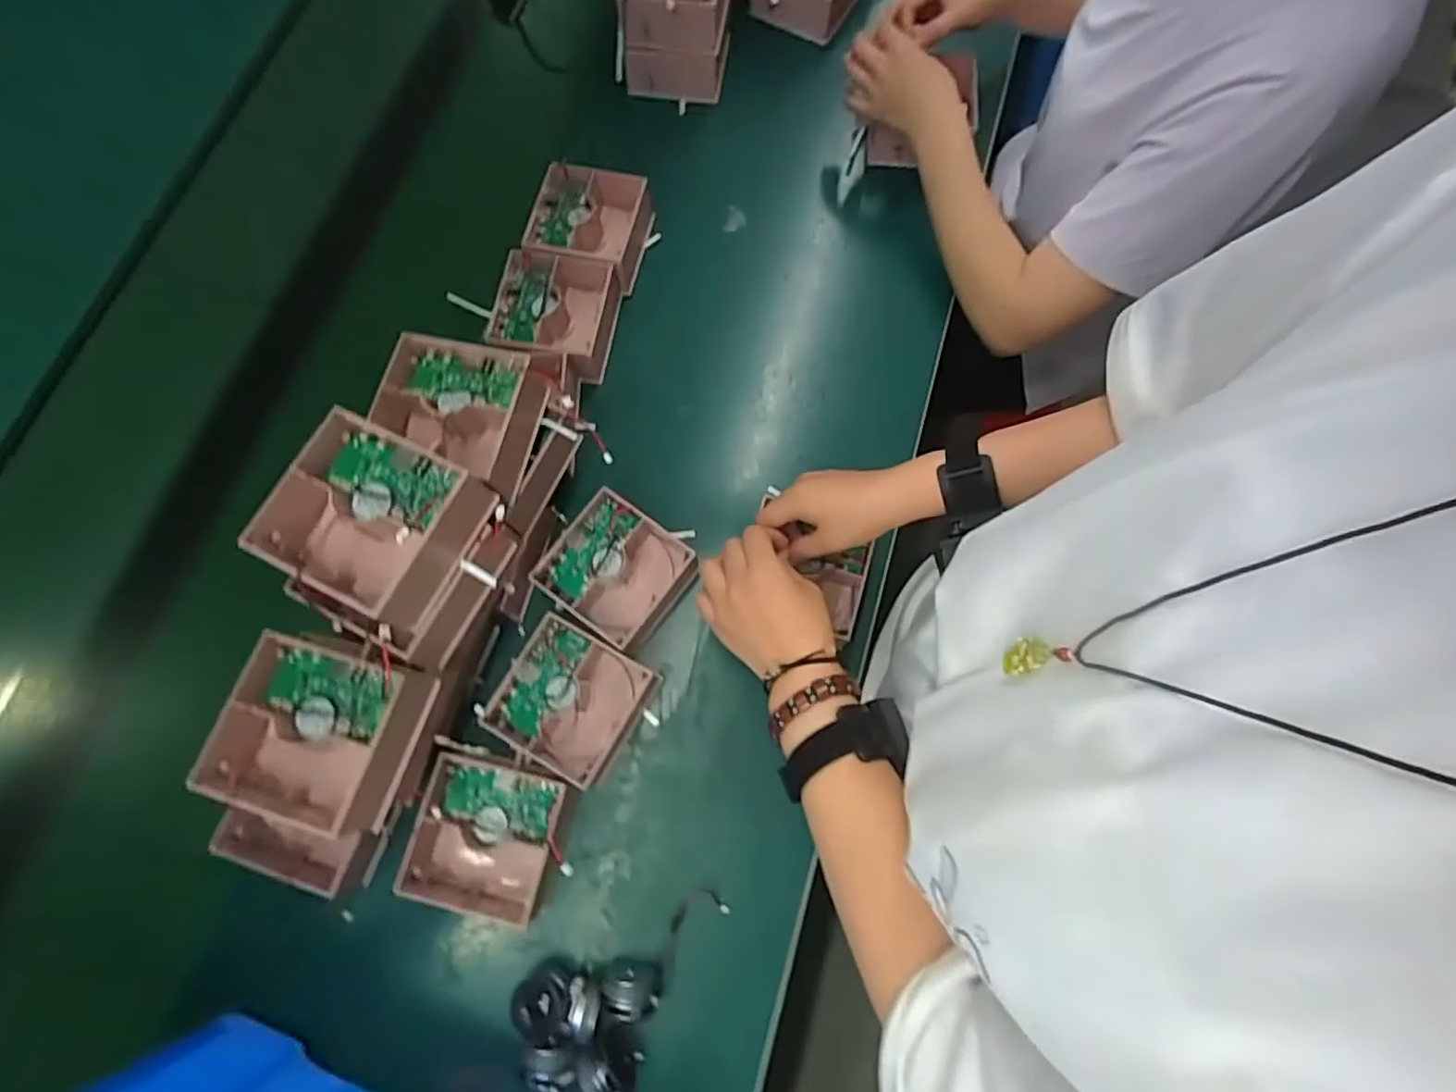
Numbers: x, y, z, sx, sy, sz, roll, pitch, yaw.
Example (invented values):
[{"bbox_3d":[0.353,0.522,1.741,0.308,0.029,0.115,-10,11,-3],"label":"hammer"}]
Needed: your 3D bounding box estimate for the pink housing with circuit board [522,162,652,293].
[{"bbox_3d":[-0.138,-0.315,0.660,0.110,0.069,0.106,10,75,5],"label":"pink housing with circuit board"}]

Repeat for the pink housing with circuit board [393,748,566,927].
[{"bbox_3d":[-0.181,0.219,0.499,0.109,0.054,0.107,14,75,6],"label":"pink housing with circuit board"}]

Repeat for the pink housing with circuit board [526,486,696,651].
[{"bbox_3d":[-0.092,0.024,0.560,0.108,0.052,0.100,36,79,11],"label":"pink housing with circuit board"}]

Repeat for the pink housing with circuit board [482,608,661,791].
[{"bbox_3d":[-0.124,0.125,0.529,0.107,0.051,0.101,27,77,9],"label":"pink housing with circuit board"}]

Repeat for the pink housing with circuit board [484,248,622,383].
[{"bbox_3d":[-0.165,-0.221,0.624,0.114,0.045,0.108,7,75,4],"label":"pink housing with circuit board"}]

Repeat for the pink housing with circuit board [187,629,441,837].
[{"bbox_3d":[-0.267,0.119,0.428,0.118,0.062,0.110,15,75,6],"label":"pink housing with circuit board"}]

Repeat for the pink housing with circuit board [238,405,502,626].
[{"bbox_3d":[-0.226,-0.017,0.412,0.116,0.053,0.106,24,77,8],"label":"pink housing with circuit board"}]

